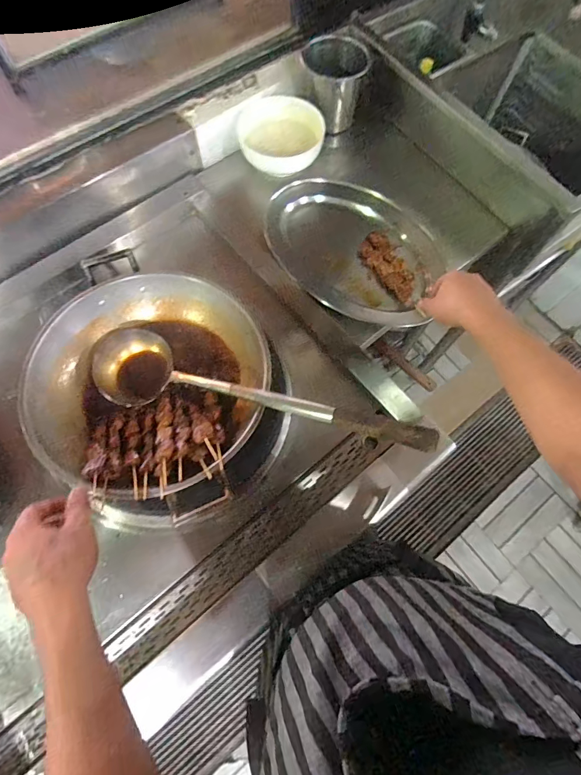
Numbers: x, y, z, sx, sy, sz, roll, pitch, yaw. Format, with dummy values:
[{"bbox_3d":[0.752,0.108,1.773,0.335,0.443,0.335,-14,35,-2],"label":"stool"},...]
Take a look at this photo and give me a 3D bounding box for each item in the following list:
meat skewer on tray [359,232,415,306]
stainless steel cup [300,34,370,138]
[{"bbox_3d":[0.182,-0.220,0.739,0.058,0.018,0.150,-27,76,-10],"label":"meat skewer on tray"},{"bbox_3d":[0.088,-0.621,0.834,0.127,0.130,0.116,0,69,-1],"label":"stainless steel cup"}]

